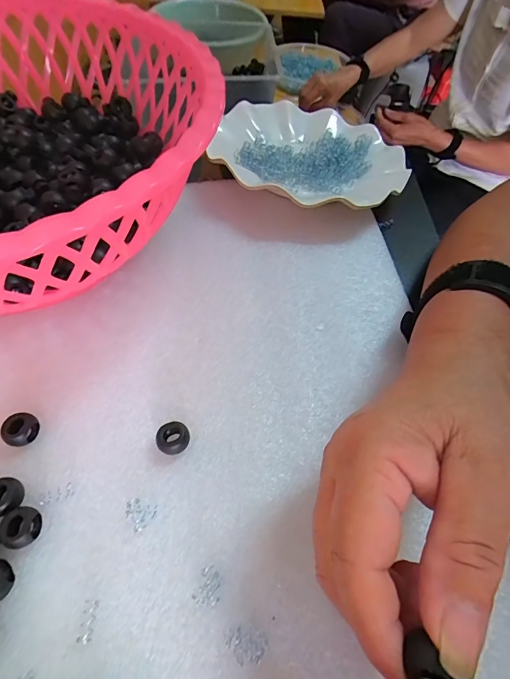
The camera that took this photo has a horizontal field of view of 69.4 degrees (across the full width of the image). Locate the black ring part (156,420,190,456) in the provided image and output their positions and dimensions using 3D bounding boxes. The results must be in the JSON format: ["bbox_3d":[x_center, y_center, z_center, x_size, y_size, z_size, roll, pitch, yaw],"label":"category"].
[{"bbox_3d":[-0.045,0.055,0.204,0.017,0.012,0.017,2,58,-3],"label":"black ring part"}]

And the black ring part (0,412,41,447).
[{"bbox_3d":[-0.127,0.050,0.202,0.016,0.013,0.017,2,58,-3],"label":"black ring part"}]

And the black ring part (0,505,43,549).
[{"bbox_3d":[-0.112,0.090,0.177,0.016,0.010,0.017,2,58,-3],"label":"black ring part"}]

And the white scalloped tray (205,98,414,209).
[{"bbox_3d":[0.052,-0.176,0.338,0.175,0.035,0.182,7,58,-1],"label":"white scalloped tray"}]

